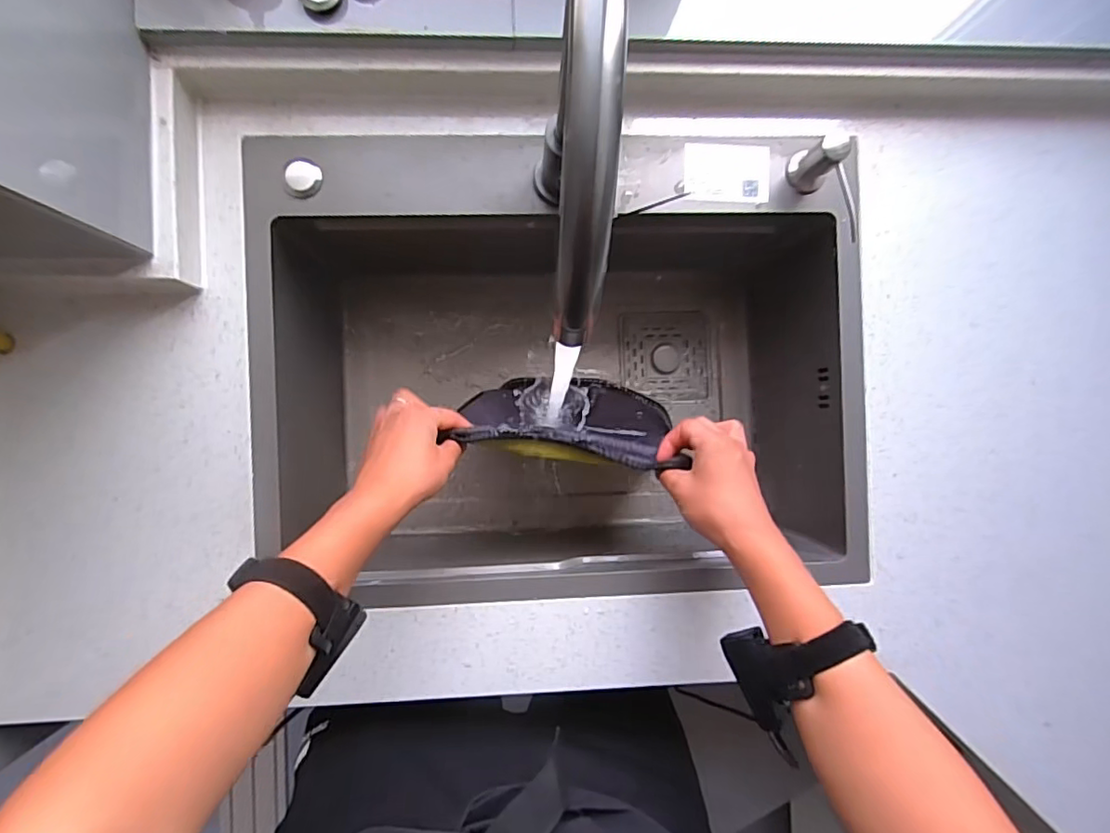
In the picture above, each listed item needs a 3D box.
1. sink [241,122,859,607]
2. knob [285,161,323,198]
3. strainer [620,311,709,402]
[{"bbox_3d":[0.008,-0.050,0.657,0.597,0.237,0.447,-2,90,-3],"label":"sink"},{"bbox_3d":[-0.235,-0.220,0.528,0.032,0.008,0.033,0,91,-6],"label":"knob"},{"bbox_3d":[0.152,-0.082,0.780,0.121,0.008,0.120,-2,90,-3],"label":"strainer"}]

